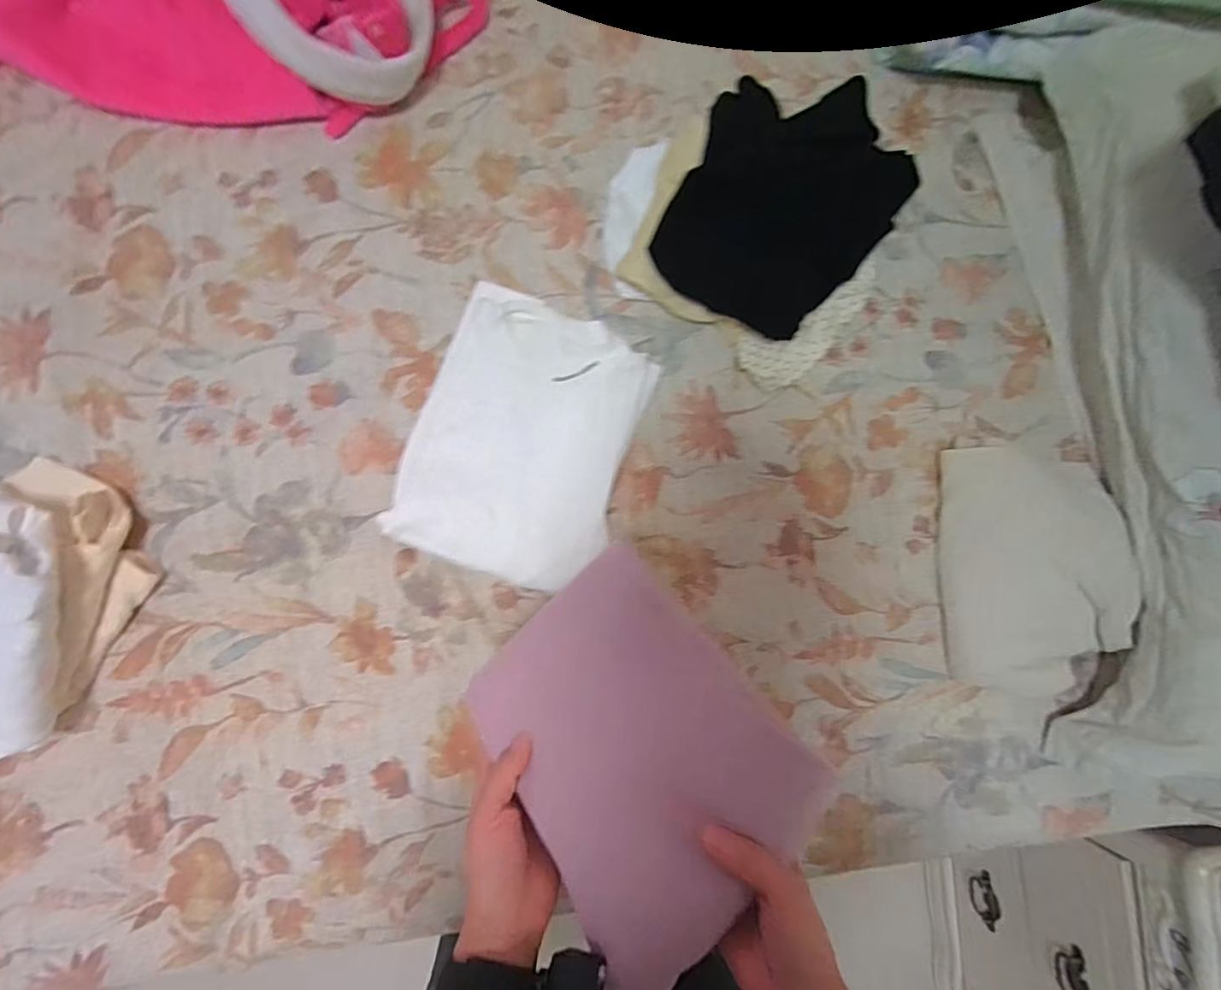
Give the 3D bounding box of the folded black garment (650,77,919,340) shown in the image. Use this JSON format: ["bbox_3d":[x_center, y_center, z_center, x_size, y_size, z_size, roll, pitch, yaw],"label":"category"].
[{"bbox_3d":[0.167,-0.281,0.535,0.186,0.069,0.241,30,83,-2],"label":"folded black garment"}]

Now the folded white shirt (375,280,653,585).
[{"bbox_3d":[-0.084,-0.055,0.554,0.200,0.037,0.261,19,84,-3],"label":"folded white shirt"}]

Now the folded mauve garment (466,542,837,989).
[{"bbox_3d":[0.013,0.182,0.399,0.189,0.025,0.228,-46,63,4],"label":"folded mauve garment"}]

